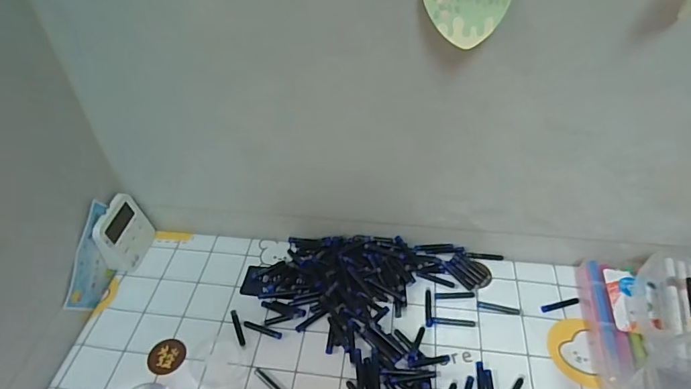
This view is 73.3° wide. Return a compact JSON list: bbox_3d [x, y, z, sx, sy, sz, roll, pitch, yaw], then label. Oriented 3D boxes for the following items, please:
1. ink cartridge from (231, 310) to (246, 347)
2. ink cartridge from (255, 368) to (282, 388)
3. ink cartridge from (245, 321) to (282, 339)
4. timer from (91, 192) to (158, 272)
[{"bbox_3d":[-0.121,0.149,0.521,0.007,0.004,0.047,-17,46,-17],"label":"ink cartridge"},{"bbox_3d":[-0.075,0.190,0.466,0.047,0.004,0.008,32,52,29],"label":"ink cartridge"},{"bbox_3d":[-0.091,0.149,0.514,0.046,0.004,0.007,15,46,15],"label":"ink cartridge"},{"bbox_3d":[-0.276,0.047,0.579,0.017,0.079,0.077,-4,42,19],"label":"timer"}]

